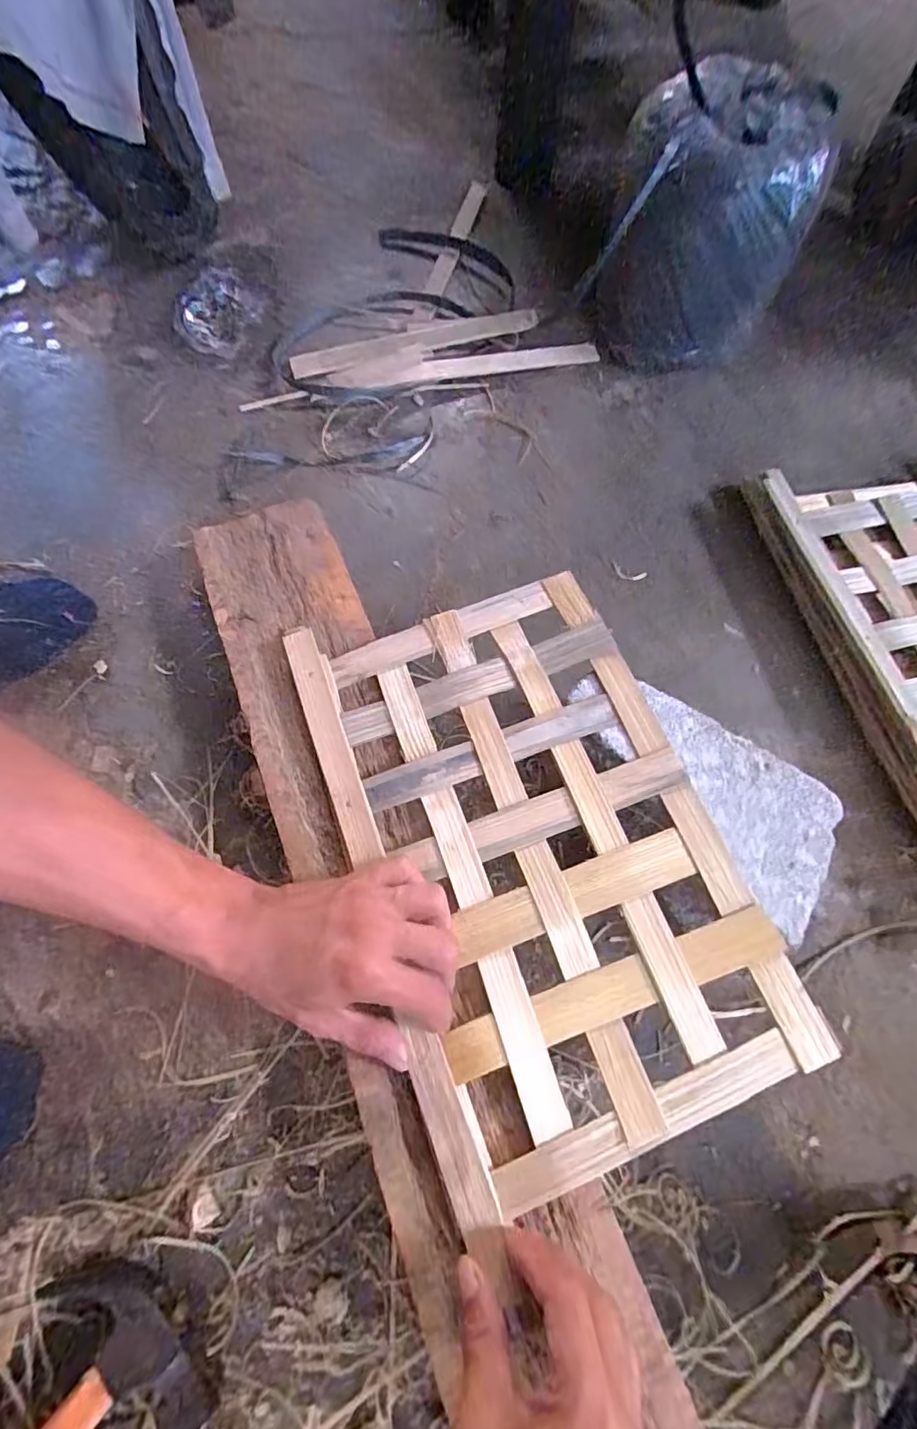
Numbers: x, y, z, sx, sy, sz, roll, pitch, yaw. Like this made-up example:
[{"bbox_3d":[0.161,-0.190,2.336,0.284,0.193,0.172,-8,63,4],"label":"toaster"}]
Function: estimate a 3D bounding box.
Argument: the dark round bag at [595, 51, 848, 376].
[{"bbox_3d":[0.248,-0.487,0.570,0.184,0.200,0.161,18,68,6],"label":"dark round bag"}]

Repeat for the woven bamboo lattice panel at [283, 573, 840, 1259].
[{"bbox_3d":[0.045,0.077,0.359,0.224,0.019,0.351,-19,69,-9],"label":"woven bamboo lattice panel"}]

